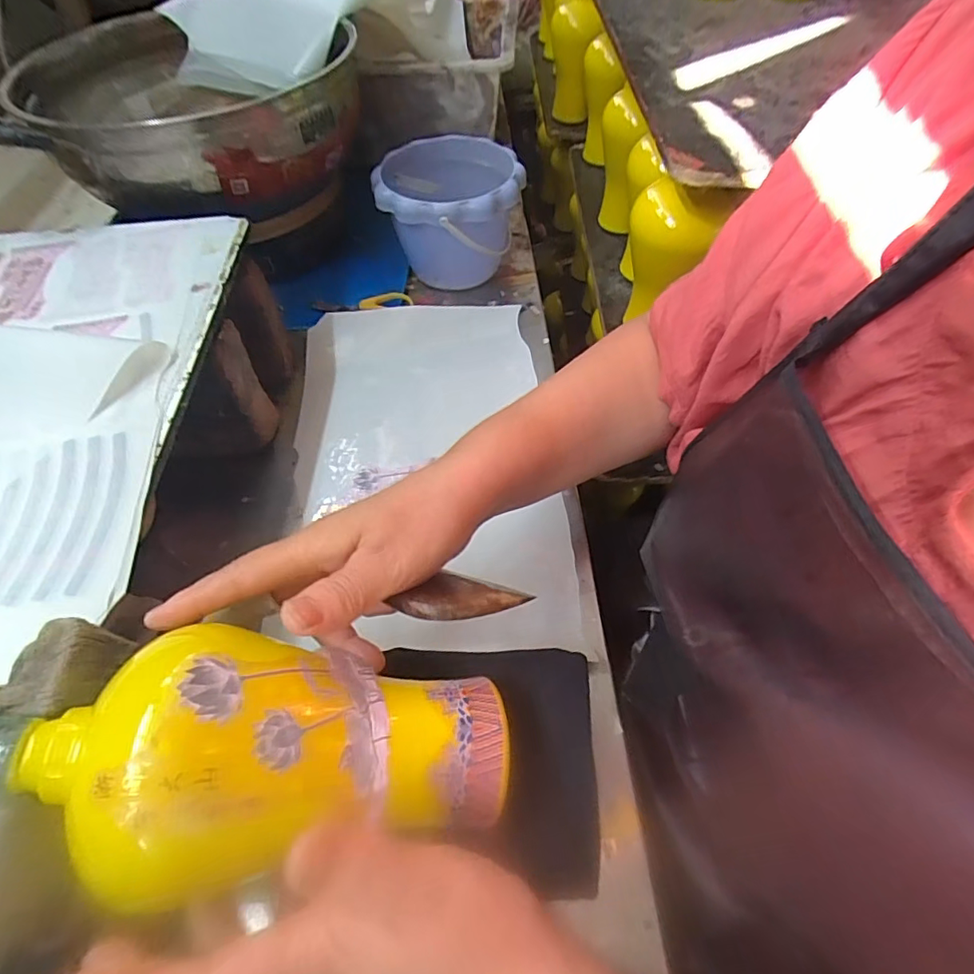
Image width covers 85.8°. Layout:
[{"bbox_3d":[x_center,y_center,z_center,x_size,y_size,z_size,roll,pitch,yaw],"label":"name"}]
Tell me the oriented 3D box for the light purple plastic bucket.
[{"bbox_3d":[-0.042,-0.308,0.601,0.147,0.117,0.152,-2,57,3],"label":"light purple plastic bucket"}]

